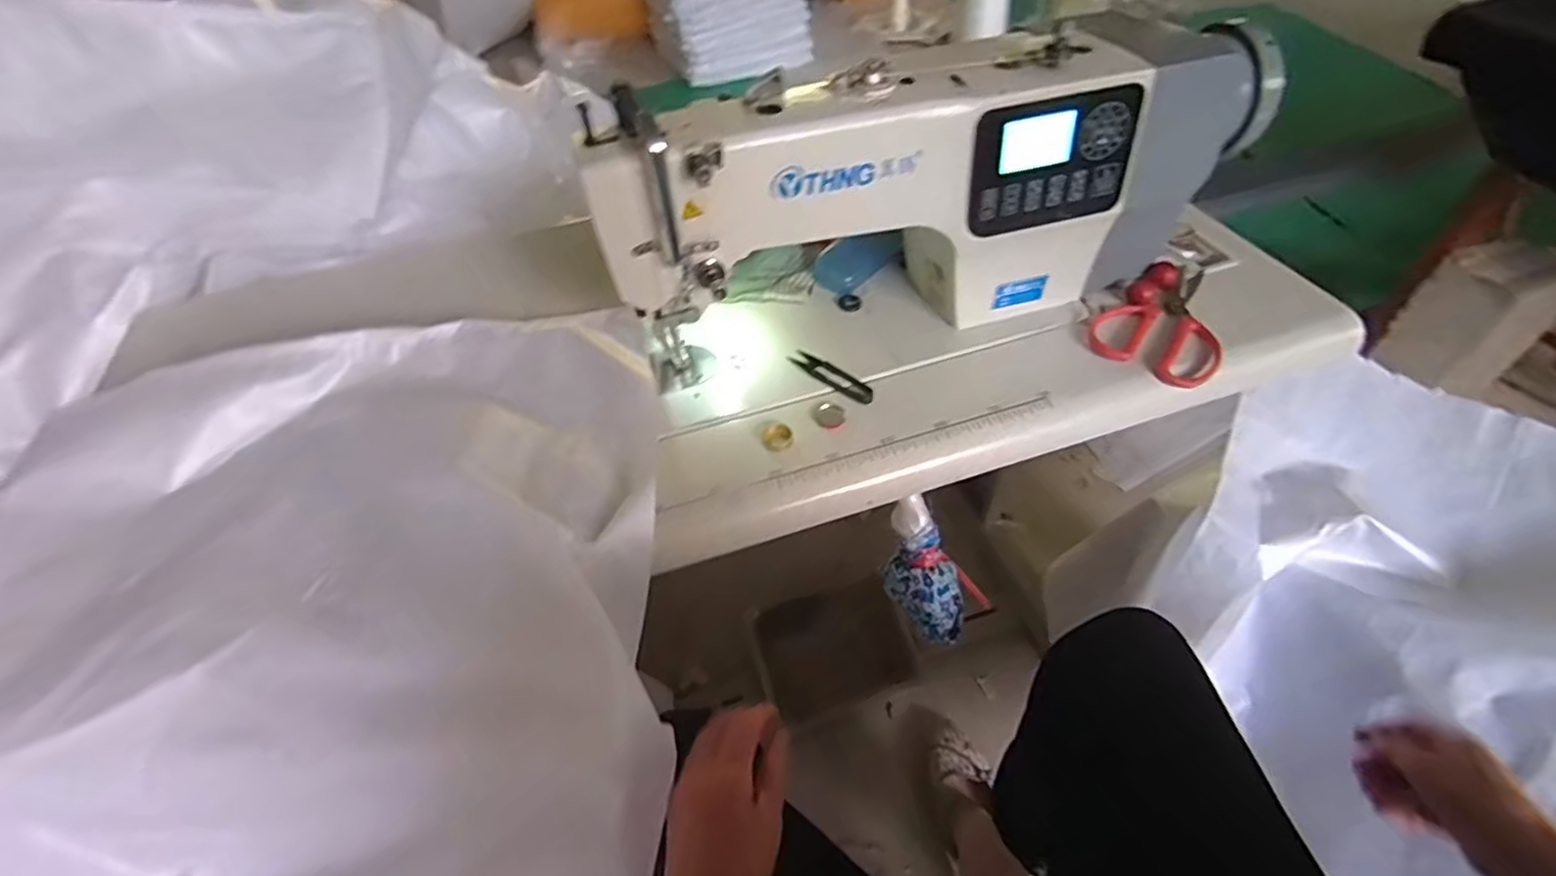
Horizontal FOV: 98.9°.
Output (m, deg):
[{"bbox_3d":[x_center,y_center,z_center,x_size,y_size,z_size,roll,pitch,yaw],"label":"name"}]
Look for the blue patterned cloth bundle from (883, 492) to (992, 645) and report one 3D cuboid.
[{"bbox_3d":[0.170,0.151,0.748,0.120,0.101,0.083,34,59,29],"label":"blue patterned cloth bundle"}]

